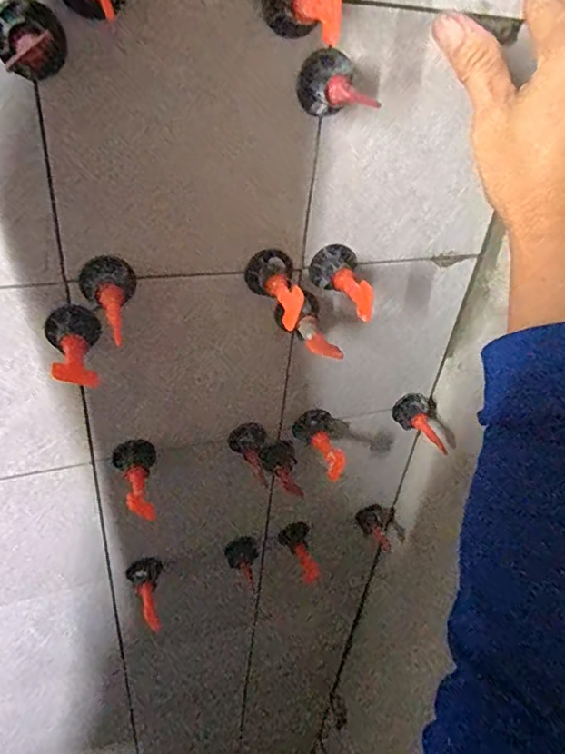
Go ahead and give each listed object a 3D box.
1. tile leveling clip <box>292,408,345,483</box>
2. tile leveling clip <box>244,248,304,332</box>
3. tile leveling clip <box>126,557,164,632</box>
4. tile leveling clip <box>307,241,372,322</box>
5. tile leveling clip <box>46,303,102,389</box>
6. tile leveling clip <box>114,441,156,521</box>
[{"bbox_3d":[0.030,0.056,0.448,0.031,0.028,0.057,-2,37,-11],"label":"tile leveling clip"},{"bbox_3d":[-0.006,-0.054,0.340,0.032,0.033,0.056,1,36,-7],"label":"tile leveling clip"},{"bbox_3d":[-0.122,0.198,0.488,0.030,0.021,0.059,-8,59,-18],"label":"tile leveling clip"},{"bbox_3d":[0.047,-0.061,0.361,0.032,0.028,0.057,-16,54,-28],"label":"tile leveling clip"},{"bbox_3d":[-0.122,-0.018,0.317,0.030,0.026,0.051,-9,39,-20],"label":"tile leveling clip"},{"bbox_3d":[-0.108,0.075,0.394,0.030,0.026,0.059,-4,37,-14],"label":"tile leveling clip"}]

